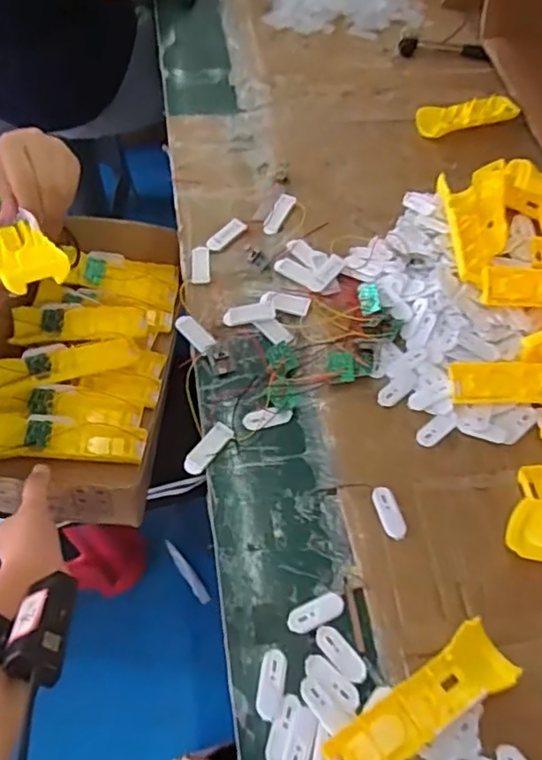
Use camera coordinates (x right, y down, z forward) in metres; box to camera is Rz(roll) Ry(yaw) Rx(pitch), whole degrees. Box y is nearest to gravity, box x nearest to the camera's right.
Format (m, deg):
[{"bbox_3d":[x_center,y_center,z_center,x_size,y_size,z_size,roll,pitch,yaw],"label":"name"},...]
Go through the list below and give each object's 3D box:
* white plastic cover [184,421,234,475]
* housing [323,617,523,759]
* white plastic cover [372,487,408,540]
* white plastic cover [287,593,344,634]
[{"bbox_3d":[-0.061,0.067,0.592,0.022,0.008,0.059,32,61,14],"label":"white plastic cover"},{"bbox_3d":[0.114,0.252,0.465,0.154,0.020,0.047,-30,62,-15],"label":"housing"},{"bbox_3d":[0.109,0.123,0.558,0.021,0.006,0.051,-14,61,-13],"label":"white plastic cover"},{"bbox_3d":[0.038,0.198,0.513,0.050,0.004,0.021,-21,62,-17],"label":"white plastic cover"}]

